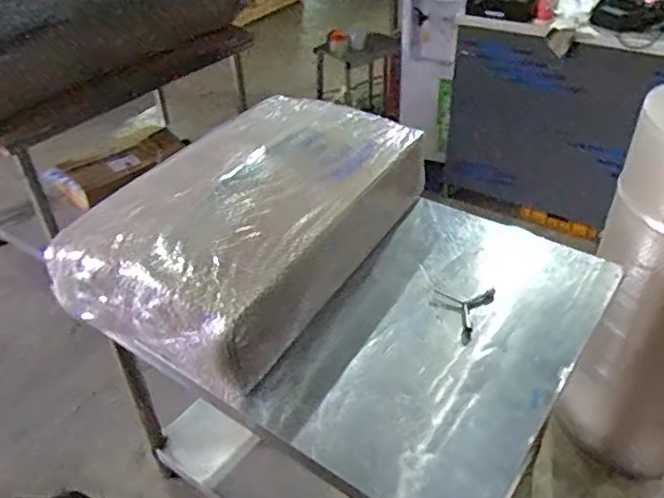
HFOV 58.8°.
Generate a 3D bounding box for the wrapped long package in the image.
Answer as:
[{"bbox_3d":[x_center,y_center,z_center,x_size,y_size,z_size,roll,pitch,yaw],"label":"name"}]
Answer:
[{"bbox_3d":[-0.162,-0.067,1.260,0.430,0.247,0.739,19,43,26],"label":"wrapped long package"}]

